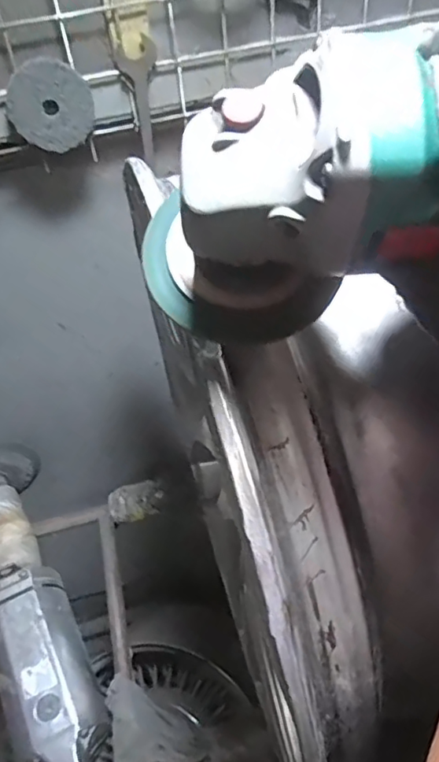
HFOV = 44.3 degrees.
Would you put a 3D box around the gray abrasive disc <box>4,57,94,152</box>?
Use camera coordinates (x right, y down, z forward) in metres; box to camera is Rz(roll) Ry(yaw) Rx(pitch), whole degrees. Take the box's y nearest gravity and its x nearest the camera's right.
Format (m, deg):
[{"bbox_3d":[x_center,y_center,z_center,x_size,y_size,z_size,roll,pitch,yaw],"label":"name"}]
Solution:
[{"bbox_3d":[-0.177,-0.289,0.567,0.085,0.082,0.010,-13,43,-6],"label":"gray abrasive disc"}]

